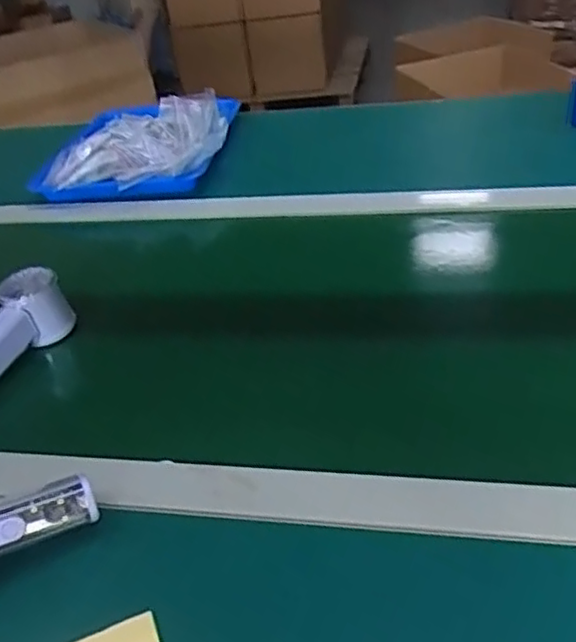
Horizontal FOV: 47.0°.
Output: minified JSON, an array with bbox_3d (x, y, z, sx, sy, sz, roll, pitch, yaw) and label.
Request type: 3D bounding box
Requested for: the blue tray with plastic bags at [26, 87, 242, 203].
[{"bbox_3d":[-0.204,-0.267,0.943,0.252,0.066,0.315,-3,35,7],"label":"blue tray with plastic bags"}]

